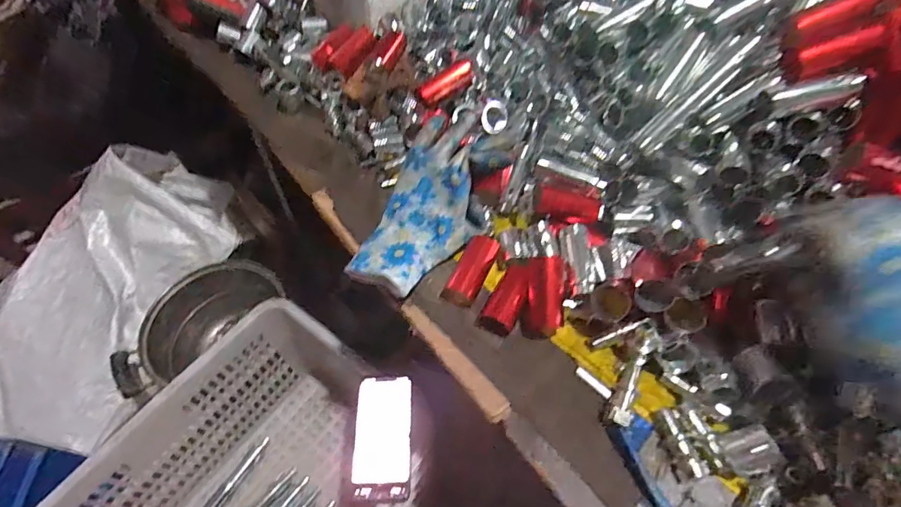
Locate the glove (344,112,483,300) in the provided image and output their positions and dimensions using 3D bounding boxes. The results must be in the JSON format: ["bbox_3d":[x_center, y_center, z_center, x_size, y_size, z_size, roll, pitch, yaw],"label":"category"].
[{"bbox_3d":[-0.019,-0.050,0.445,0.090,0.037,0.186,18,75,13],"label":"glove"}]

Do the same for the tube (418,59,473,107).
[{"bbox_3d":[-0.003,-0.193,0.525,0.069,0.025,0.018,-33,60,-4],"label":"tube"}]

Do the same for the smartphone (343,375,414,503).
[{"bbox_3d":[-0.093,0.245,0.627,0.081,0.007,0.157,2,62,0],"label":"smartphone"}]

